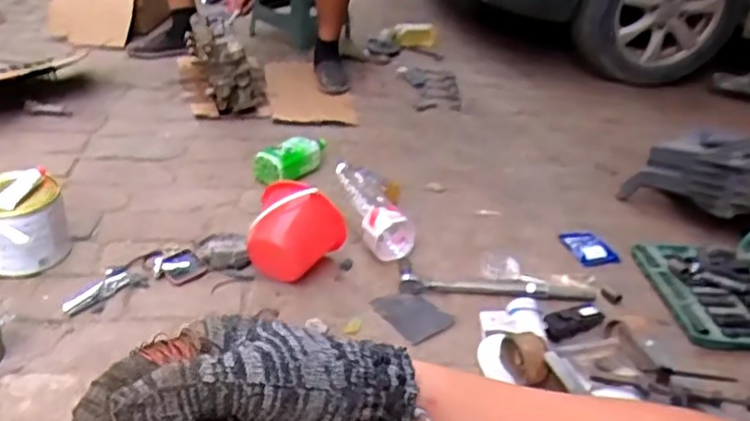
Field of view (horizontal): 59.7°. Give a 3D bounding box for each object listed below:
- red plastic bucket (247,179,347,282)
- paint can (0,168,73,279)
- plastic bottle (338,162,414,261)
[{"bbox_3d":[-0.165,0.039,1.261,0.148,0.161,0.158,31,39,31],"label":"red plastic bucket"},{"bbox_3d":[-0.650,0.035,1.197,0.160,0.154,0.158,-12,36,-26],"label":"paint can"},{"bbox_3d":[-0.013,-0.026,1.477,0.118,0.090,0.322,-10,35,-22],"label":"plastic bottle"}]

